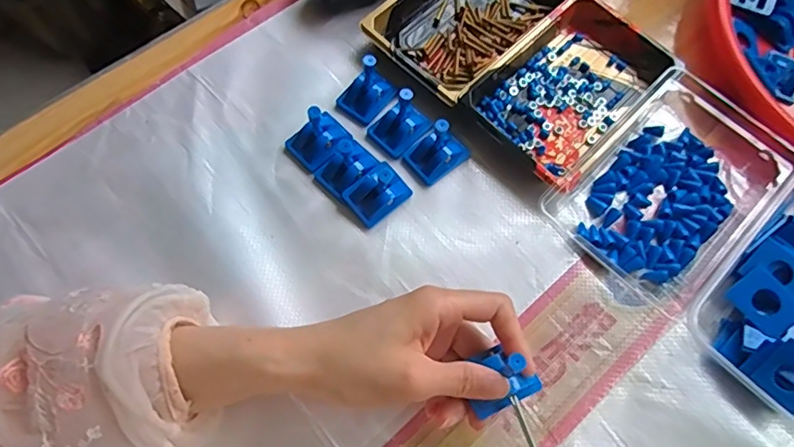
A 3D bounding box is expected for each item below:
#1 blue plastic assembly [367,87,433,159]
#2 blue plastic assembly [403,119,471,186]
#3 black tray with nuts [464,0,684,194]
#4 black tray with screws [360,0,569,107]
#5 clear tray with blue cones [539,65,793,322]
[{"bbox_3d":[0.002,-0.079,0.400,0.038,0.038,0.035,-40,74,-15],"label":"blue plastic assembly"},{"bbox_3d":[0.031,-0.058,0.395,0.043,0.041,0.032,-36,73,-14],"label":"blue plastic assembly"},{"bbox_3d":[0.137,-0.108,0.424,0.102,0.026,0.160,41,73,14],"label":"black tray with nuts"},{"bbox_3d":[0.063,-0.179,0.458,0.107,0.024,0.160,43,73,14],"label":"black tray with screws"},{"bbox_3d":[0.207,-0.034,0.394,0.121,0.032,0.175,40,73,13],"label":"clear tray with blue cones"}]

